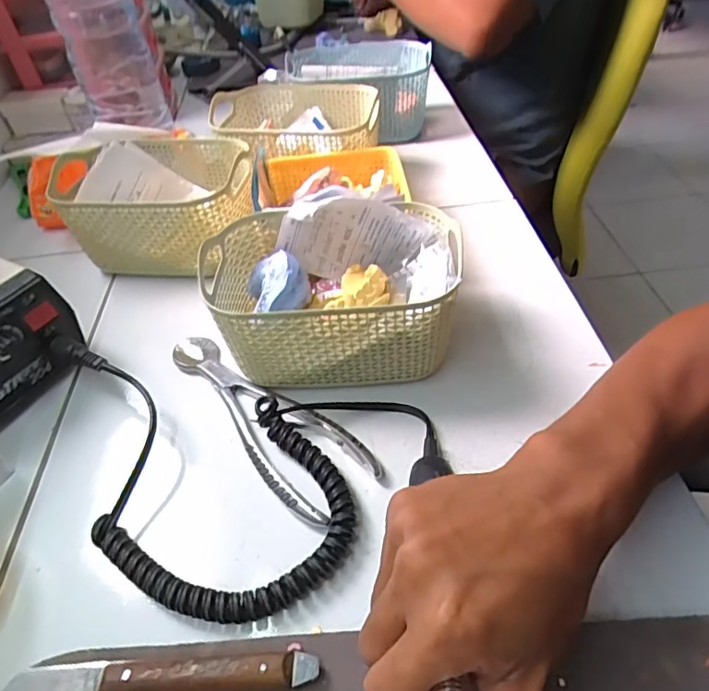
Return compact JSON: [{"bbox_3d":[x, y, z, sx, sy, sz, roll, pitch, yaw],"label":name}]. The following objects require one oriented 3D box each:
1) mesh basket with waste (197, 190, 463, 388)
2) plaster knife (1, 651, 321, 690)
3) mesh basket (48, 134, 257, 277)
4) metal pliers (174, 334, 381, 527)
[{"bbox_3d":[-0.014,-0.037,0.377,0.167,0.091,0.118,-3,45,2],"label":"mesh basket with waste"},{"bbox_3d":[-0.092,0.157,0.248,0.147,0.014,0.018,-4,45,2],"label":"plaster knife"},{"bbox_3d":[-0.180,-0.136,0.490,0.175,0.089,0.126,2,45,7],"label":"mesh basket"},{"bbox_3d":[-0.068,0.044,0.360,0.191,0.010,0.059,34,57,32],"label":"metal pliers"}]

